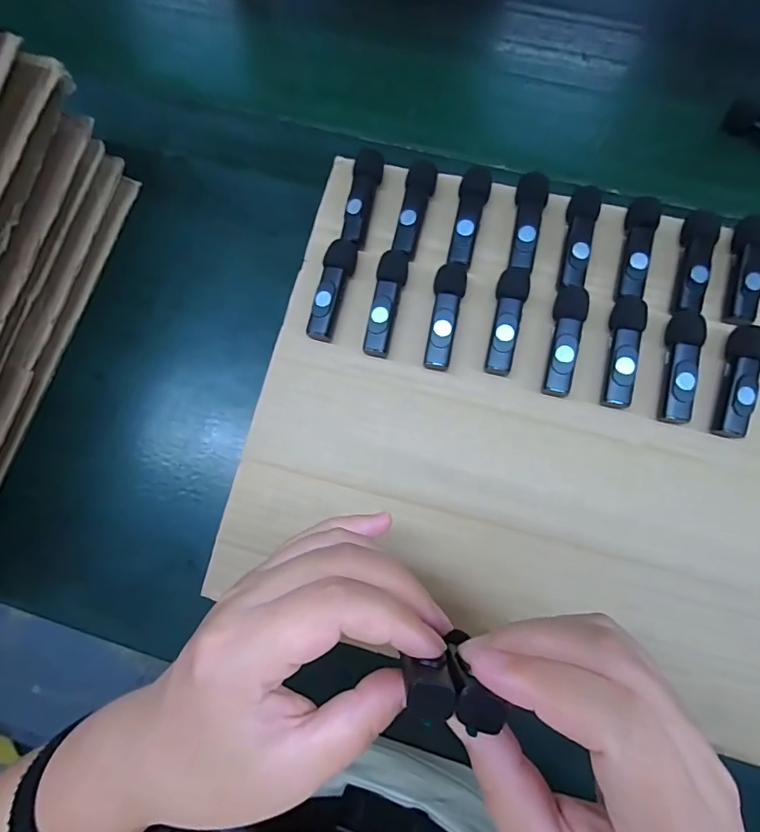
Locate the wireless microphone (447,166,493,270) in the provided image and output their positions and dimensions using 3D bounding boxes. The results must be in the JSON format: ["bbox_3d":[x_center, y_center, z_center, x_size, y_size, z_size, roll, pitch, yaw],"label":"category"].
[{"bbox_3d":[0.055,-0.125,0.292,0.018,0.015,0.060,13,75,6],"label":"wireless microphone"}]

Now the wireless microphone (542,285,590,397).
[{"bbox_3d":[0.109,-0.045,0.278,0.018,0.015,0.065,15,75,6],"label":"wireless microphone"}]

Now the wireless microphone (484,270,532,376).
[{"bbox_3d":[0.076,-0.057,0.281,0.018,0.014,0.066,15,75,6],"label":"wireless microphone"}]

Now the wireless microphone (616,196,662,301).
[{"bbox_3d":[0.156,-0.102,0.284,0.017,0.015,0.065,12,75,5],"label":"wireless microphone"}]

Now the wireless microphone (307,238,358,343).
[{"bbox_3d":[-0.029,-0.079,0.292,0.018,0.017,0.063,13,75,5],"label":"wireless microphone"}]

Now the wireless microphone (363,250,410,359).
[{"bbox_3d":[0.004,-0.069,0.288,0.017,0.016,0.067,11,75,5],"label":"wireless microphone"}]

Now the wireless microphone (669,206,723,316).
[{"bbox_3d":[0.188,-0.091,0.279,0.015,0.021,0.062,12,75,5],"label":"wireless microphone"}]

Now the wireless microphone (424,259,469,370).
[{"bbox_3d":[0.040,-0.061,0.284,0.018,0.014,0.066,10,75,5],"label":"wireless microphone"}]

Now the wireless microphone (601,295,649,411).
[{"bbox_3d":[0.143,-0.038,0.274,0.017,0.015,0.066,11,75,5],"label":"wireless microphone"}]

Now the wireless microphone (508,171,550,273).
[{"bbox_3d":[0.091,-0.119,0.290,0.019,0.017,0.061,14,75,6],"label":"wireless microphone"}]

